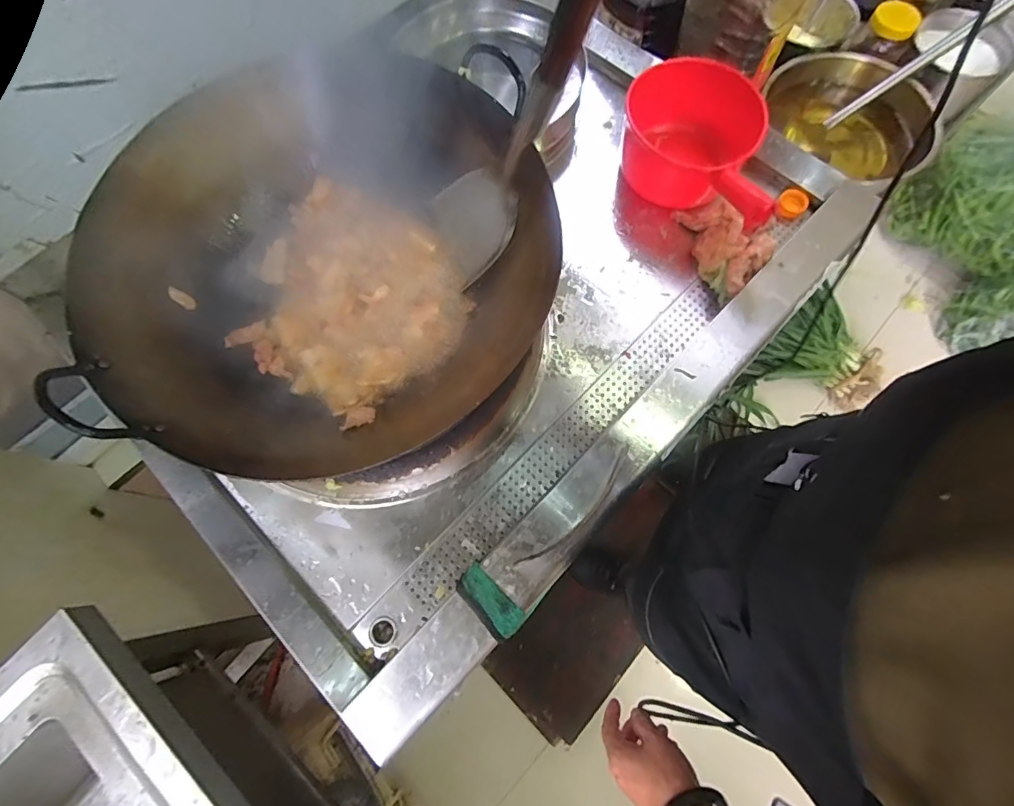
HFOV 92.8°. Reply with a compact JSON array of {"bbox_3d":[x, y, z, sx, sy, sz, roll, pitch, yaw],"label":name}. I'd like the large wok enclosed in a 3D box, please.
[{"bbox_3d":[-0.205,-0.136,0.532,0.416,0.145,0.435,10,72,5],"label":"large wok"}]

